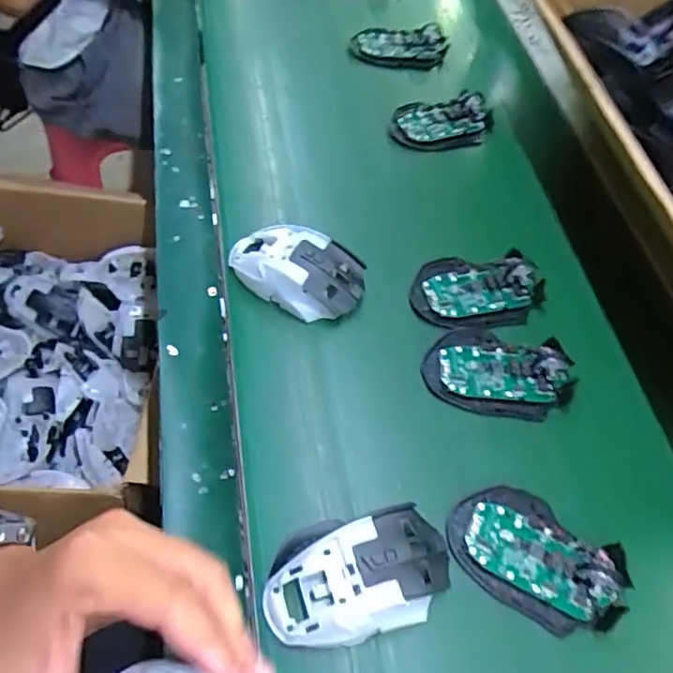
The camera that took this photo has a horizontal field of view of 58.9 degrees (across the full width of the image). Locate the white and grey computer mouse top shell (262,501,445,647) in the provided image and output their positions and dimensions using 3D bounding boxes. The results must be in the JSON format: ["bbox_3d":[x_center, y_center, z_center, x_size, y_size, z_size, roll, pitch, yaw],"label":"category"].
[{"bbox_3d":[0.014,0.143,0.362,0.114,0.033,0.072,-4,57,-10],"label":"white and grey computer mouse top shell"}]

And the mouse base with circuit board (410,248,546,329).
[{"bbox_3d":[0.118,-0.043,0.497,0.114,0.019,0.066,-4,57,-10],"label":"mouse base with circuit board"}]

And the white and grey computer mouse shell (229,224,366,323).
[{"bbox_3d":[-0.032,-0.056,0.482,0.116,0.037,0.065,21,56,7],"label":"white and grey computer mouse shell"}]

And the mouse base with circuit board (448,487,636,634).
[{"bbox_3d":[0.132,0.142,0.387,0.114,0.020,0.069,34,59,15],"label":"mouse base with circuit board"}]

